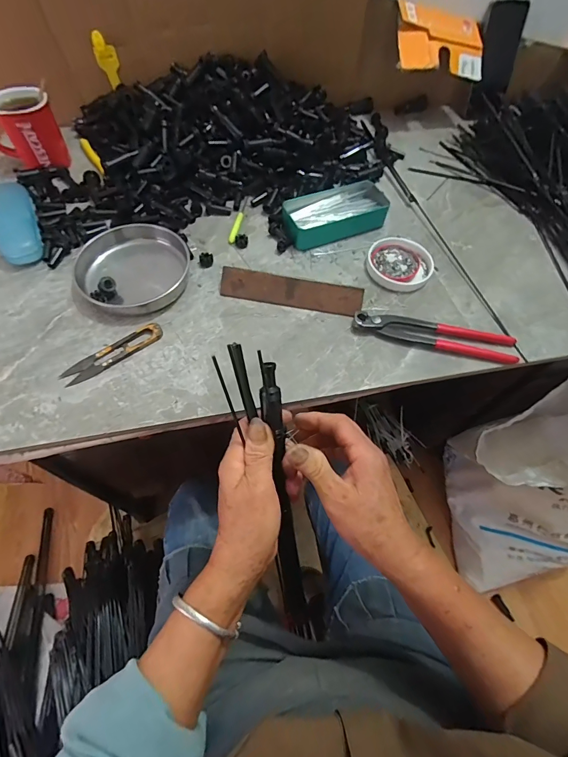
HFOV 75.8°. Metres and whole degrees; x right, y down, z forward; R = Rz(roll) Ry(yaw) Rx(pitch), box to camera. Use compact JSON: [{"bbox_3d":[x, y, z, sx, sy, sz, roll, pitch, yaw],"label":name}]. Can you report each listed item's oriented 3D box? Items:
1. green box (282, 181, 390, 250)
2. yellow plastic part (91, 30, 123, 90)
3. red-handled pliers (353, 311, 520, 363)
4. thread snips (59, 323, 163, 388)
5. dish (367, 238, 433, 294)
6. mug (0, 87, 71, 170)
[{"bbox_3d":[0.075,-0.243,0.538,0.159,0.031,0.080,-19,64,-13],"label":"green box"},{"bbox_3d":[-0.282,-0.507,0.584,0.032,0.075,0.010,-11,73,-12],"label":"yellow plastic part"},{"bbox_3d":[0.183,-0.053,0.445,0.193,0.017,0.035,12,61,4],"label":"red-handled pliers"},{"bbox_3d":[-0.194,-0.029,0.415,0.116,0.008,0.028,-33,67,-19],"label":"thread snips"},{"bbox_3d":[0.160,-0.159,0.505,0.088,0.015,0.078,2,61,-2],"label":"dish"},{"bbox_3d":[-0.386,-0.363,0.541,0.104,0.081,0.065,-31,67,-18],"label":"mug"}]

